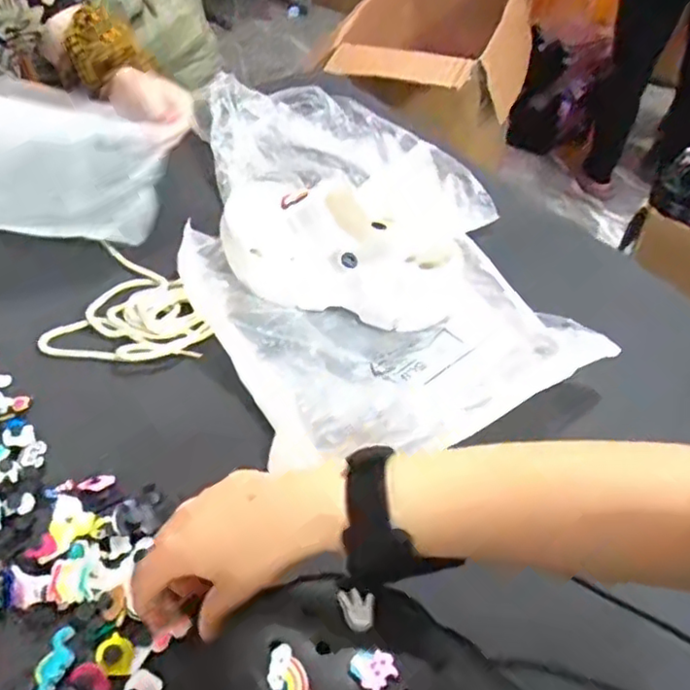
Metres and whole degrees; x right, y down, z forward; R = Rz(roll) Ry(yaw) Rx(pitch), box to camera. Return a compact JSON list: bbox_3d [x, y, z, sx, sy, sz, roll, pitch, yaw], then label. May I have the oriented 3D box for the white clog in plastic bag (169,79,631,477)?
[{"bbox_3d":[-0.009,-0.162,0.692,0.325,0.101,0.573,-11,46,-10],"label":"white clog in plastic bag"}]

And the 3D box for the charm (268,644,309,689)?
[{"bbox_3d":[-0.029,0.174,0.324,0.021,0.004,0.038,6,67,10],"label":"charm"}]

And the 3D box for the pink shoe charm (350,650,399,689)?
[{"bbox_3d":[0.015,0.164,0.326,0.020,0.004,0.021,-29,52,-25],"label":"pink shoe charm"}]

